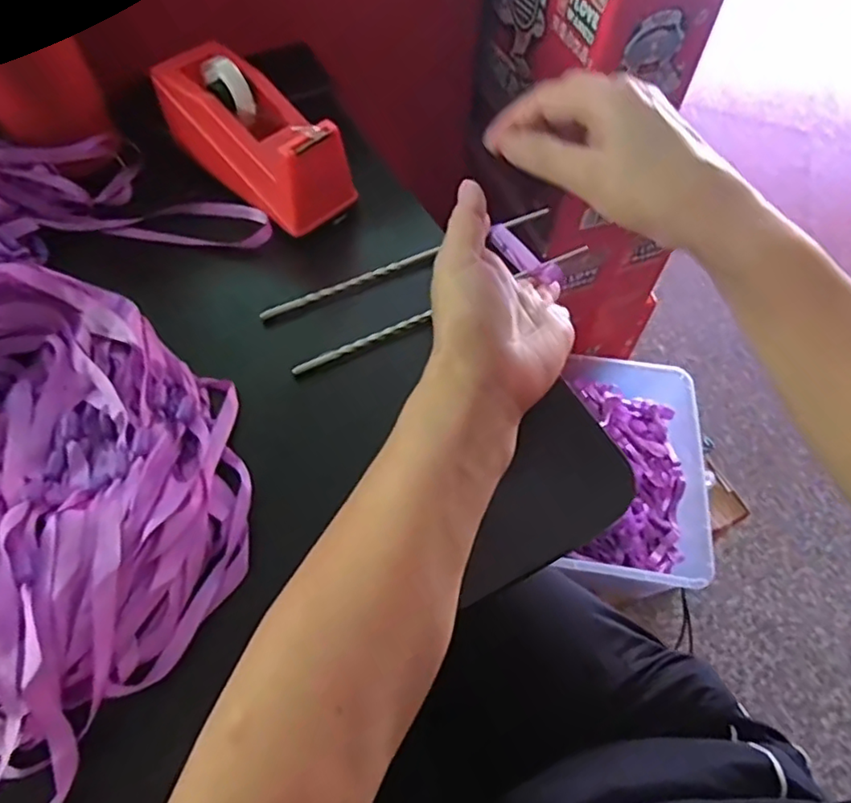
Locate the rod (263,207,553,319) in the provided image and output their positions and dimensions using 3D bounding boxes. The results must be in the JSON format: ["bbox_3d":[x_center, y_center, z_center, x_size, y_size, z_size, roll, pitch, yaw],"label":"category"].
[{"bbox_3d":[-0.008,-0.101,0.435,0.224,0.008,0.007,-24,62,-15],"label":"rod"}]

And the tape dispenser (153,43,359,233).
[{"bbox_3d":[-0.122,-0.195,0.438,0.159,0.069,0.067,39,64,7],"label":"tape dispenser"}]

